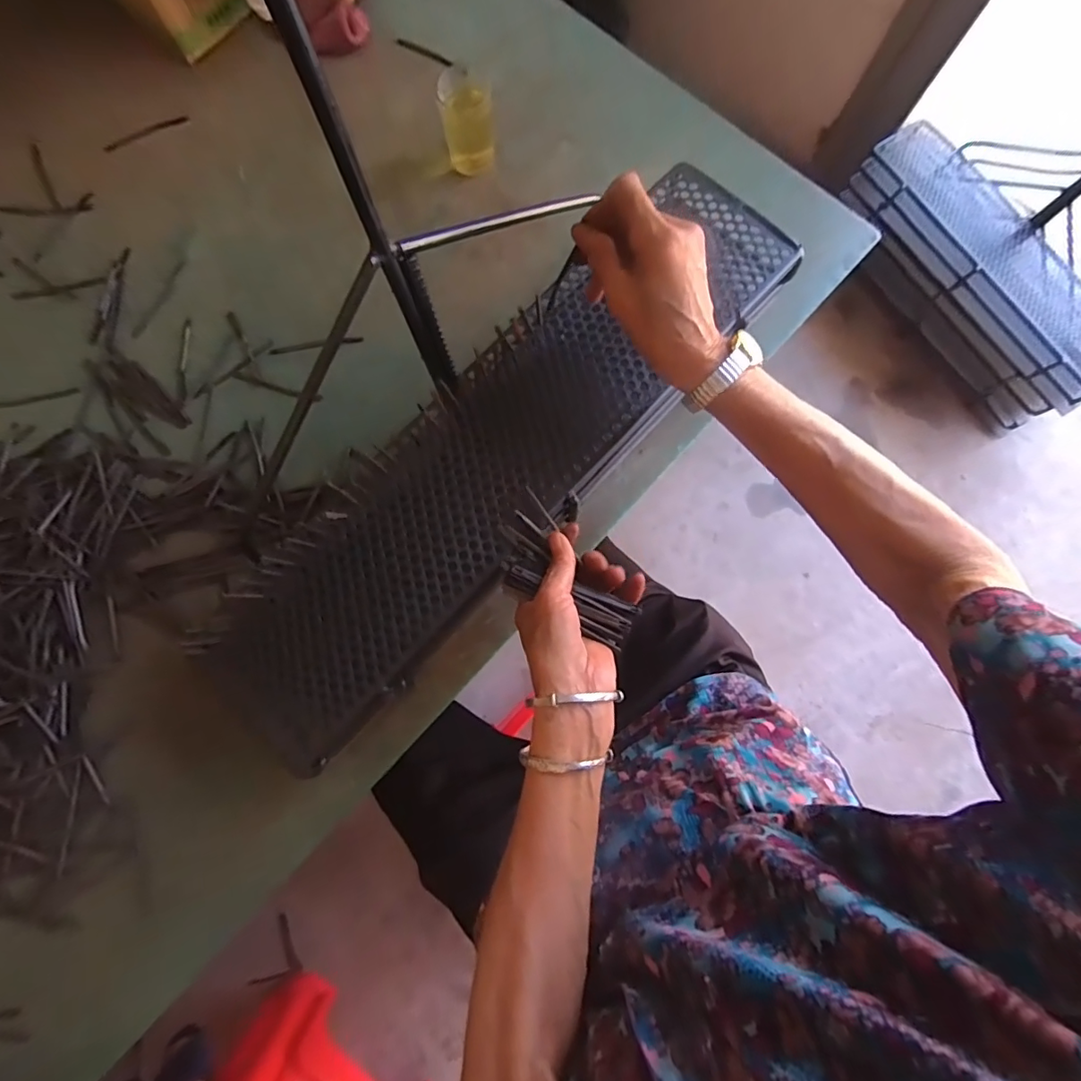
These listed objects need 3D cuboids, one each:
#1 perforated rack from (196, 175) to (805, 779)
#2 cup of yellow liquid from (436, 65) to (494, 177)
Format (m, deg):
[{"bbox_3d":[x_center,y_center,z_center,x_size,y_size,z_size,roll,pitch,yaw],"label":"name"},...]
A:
[{"bbox_3d":[-0.019,-0.078,0.428,0.140,0.022,0.601,43,83,7],"label":"perforated rack"},{"bbox_3d":[-0.078,-0.445,0.544,0.053,0.078,0.046,-8,80,-1],"label":"cup of yellow liquid"}]

